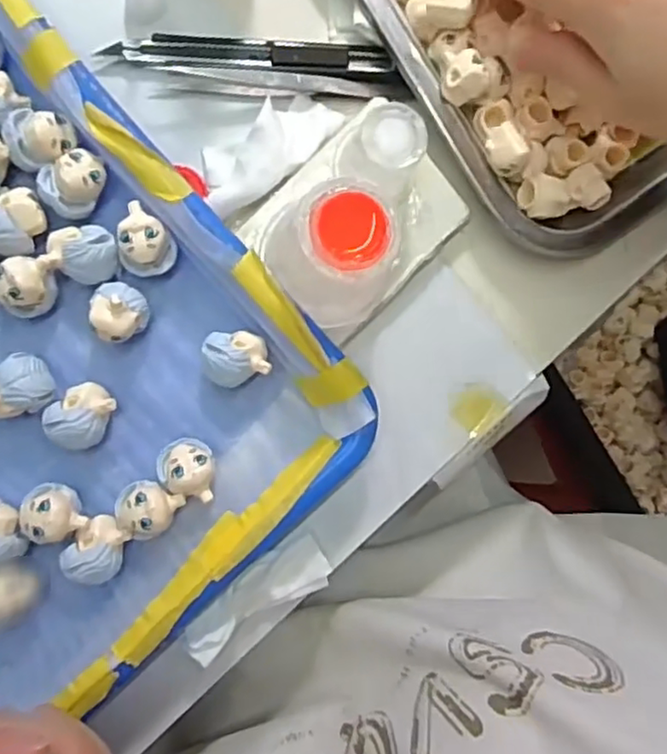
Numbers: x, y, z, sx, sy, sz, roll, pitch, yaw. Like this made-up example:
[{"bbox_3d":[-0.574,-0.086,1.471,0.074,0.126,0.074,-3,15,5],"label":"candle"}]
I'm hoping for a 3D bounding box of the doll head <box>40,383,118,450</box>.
[{"bbox_3d":[-0.104,0.016,0.271,0.027,0.023,0.023,-41,95,-7],"label":"doll head"}]

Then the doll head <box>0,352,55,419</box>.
[{"bbox_3d":[-0.129,0.004,0.268,0.026,0.022,0.023,-21,93,-8],"label":"doll head"}]

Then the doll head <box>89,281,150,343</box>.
[{"bbox_3d":[-0.088,-0.027,0.273,0.021,0.026,0.024,0,89,-9],"label":"doll head"}]

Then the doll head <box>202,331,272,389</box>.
[{"bbox_3d":[-0.042,-0.008,0.283,0.026,0.021,0.023,-10,91,-9],"label":"doll head"}]

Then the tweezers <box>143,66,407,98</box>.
[{"bbox_3d":[-0.022,-0.134,0.298,0.114,0.004,0.011,-1,90,-9],"label":"tweezers"}]

